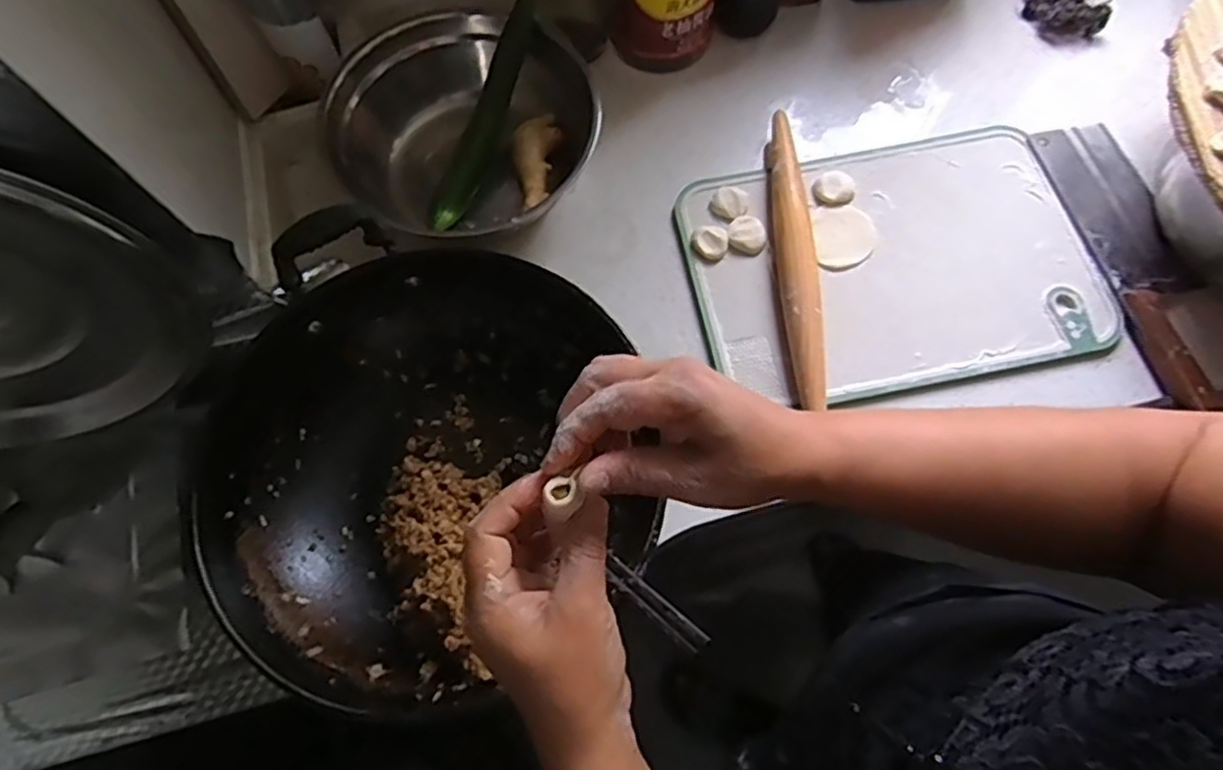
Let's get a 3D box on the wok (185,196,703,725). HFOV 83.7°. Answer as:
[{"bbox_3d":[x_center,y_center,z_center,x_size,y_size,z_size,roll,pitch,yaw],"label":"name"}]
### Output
[{"bbox_3d":[-0.138,0.069,0.547,0.379,0.108,0.357,15,72,7],"label":"wok"}]

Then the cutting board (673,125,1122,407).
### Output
[{"bbox_3d":[0.266,-0.118,0.657,0.371,0.018,0.257,-11,70,-2],"label":"cutting board"}]

